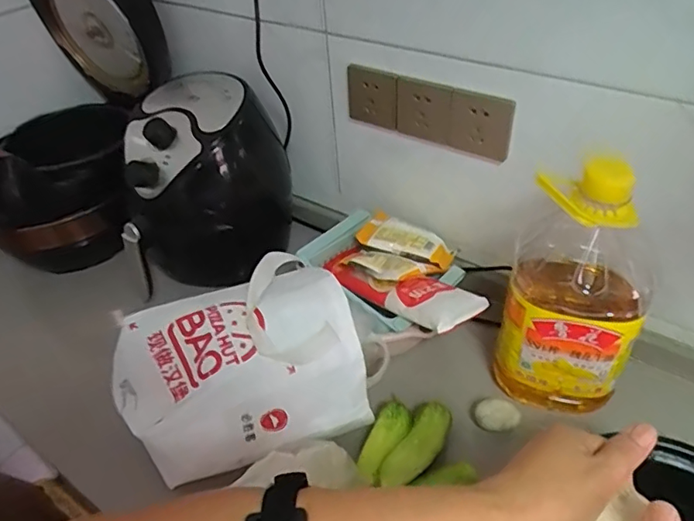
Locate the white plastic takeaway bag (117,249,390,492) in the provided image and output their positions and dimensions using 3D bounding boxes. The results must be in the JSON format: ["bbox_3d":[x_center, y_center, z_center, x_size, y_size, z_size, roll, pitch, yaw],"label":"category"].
[{"bbox_3d":[-0.113,0.115,0.665,0.316,0.184,0.195,-22,44,-20],"label":"white plastic takeaway bag"}]

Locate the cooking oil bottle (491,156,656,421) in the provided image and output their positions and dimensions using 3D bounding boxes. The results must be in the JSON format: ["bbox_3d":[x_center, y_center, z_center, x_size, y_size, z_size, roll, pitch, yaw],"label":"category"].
[{"bbox_3d":[0.285,0.031,0.666,0.148,0.334,0.162,17,45,22],"label":"cooking oil bottle"}]

